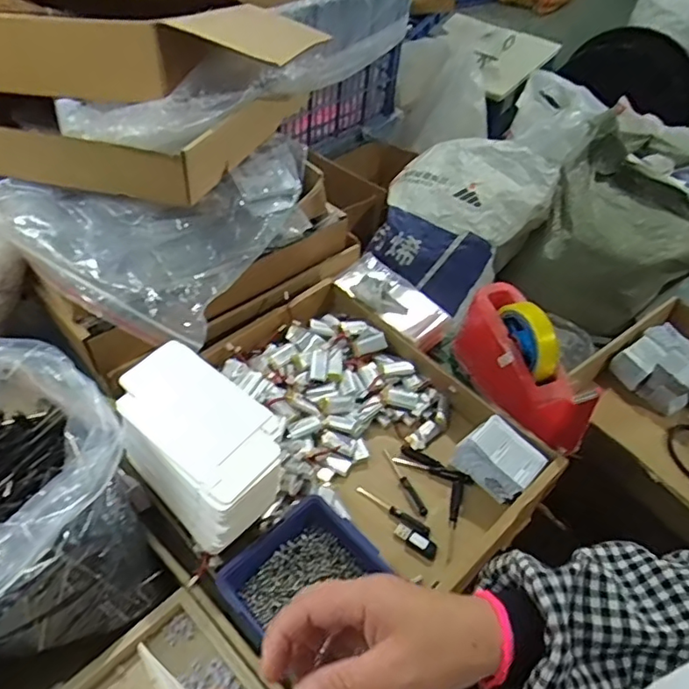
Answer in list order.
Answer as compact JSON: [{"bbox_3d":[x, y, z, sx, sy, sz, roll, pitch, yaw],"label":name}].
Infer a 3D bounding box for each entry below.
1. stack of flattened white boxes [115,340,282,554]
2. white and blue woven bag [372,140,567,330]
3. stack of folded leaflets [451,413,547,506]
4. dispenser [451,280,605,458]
[{"bbox_3d":[-0.138,0.099,0.541,0.199,0.090,0.111,36,55,24],"label":"stack of flattened white boxes"},{"bbox_3d":[0.269,-0.298,1.420,0.368,0.304,0.361,27,52,18],"label":"white and blue woven bag"},{"bbox_3d":[0.171,0.125,0.616,0.056,0.057,0.080,-35,60,-29],"label":"stack of folded leaflets"},{"bbox_3d":[0.207,0.026,0.662,0.071,0.109,0.204,-12,52,-14],"label":"dispenser"}]

